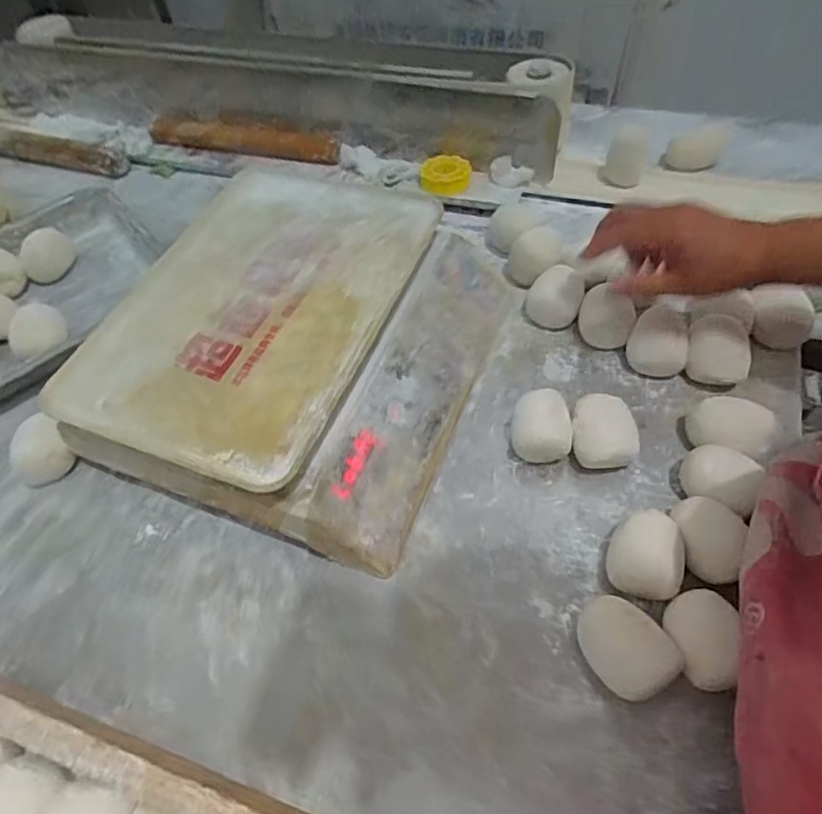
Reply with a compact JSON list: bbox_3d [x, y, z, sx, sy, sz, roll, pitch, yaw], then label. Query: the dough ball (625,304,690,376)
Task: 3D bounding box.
[{"bbox_3d":[0.226,-0.059,0.517,0.046,0.058,0.038,8,57,11],"label":"dough ball"}]

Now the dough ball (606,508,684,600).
[{"bbox_3d":[0.175,0.111,0.419,0.051,0.036,0.057,16,58,16],"label":"dough ball"}]

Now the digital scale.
[{"bbox_3d":[-0.101,-0.063,0.527,0.318,0.103,0.345,16,58,16],"label":"digital scale"}]

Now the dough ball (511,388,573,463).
[{"bbox_3d":[0.112,0.018,0.483,0.047,0.051,0.051,-2,55,3],"label":"dough ball"}]

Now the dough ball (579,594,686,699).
[{"bbox_3d":[0.145,0.166,0.387,0.050,0.038,0.063,-39,61,-20],"label":"dough ball"}]

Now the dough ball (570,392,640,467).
[{"bbox_3d":[0.165,0.023,0.479,0.055,0.039,0.069,6,56,9],"label":"dough ball"}]

